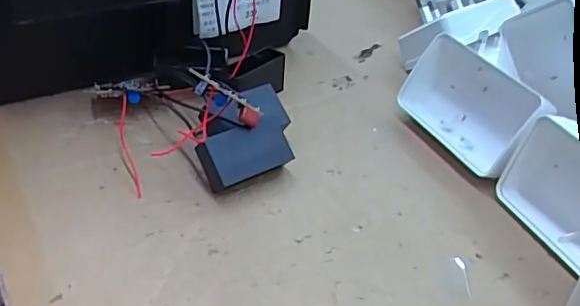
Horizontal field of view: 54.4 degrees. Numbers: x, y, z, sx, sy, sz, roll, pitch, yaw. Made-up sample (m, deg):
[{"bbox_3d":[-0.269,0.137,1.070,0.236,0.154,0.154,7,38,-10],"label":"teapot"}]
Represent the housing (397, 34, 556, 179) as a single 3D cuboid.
[{"bbox_3d":[0.114,-0.029,0.352,0.047,0.053,0.096,-16,42,-24],"label":"housing"}]

